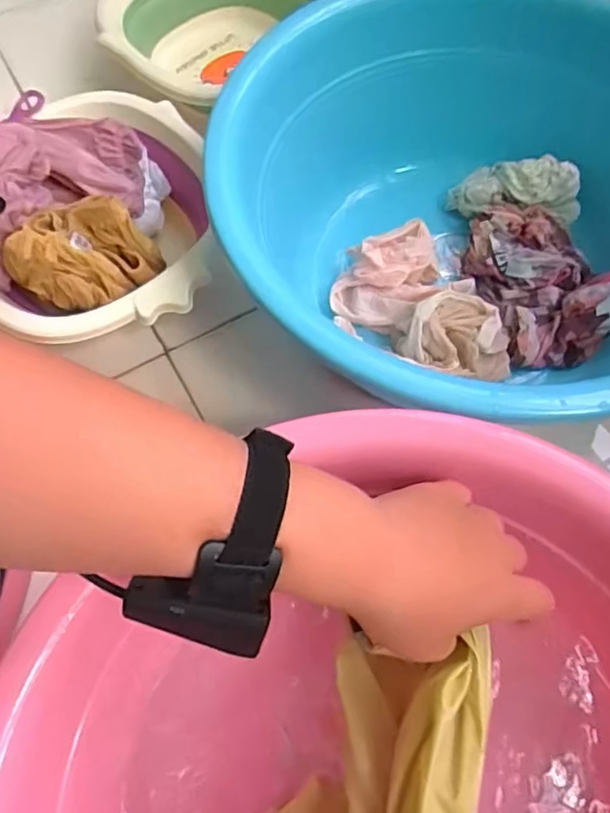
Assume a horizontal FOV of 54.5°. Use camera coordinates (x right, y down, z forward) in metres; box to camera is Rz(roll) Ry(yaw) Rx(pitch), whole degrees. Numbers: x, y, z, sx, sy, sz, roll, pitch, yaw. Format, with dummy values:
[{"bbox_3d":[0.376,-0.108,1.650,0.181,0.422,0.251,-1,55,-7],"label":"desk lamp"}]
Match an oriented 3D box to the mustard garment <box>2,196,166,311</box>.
[{"bbox_3d":[-0.191,-0.132,0.516,0.117,0.069,0.071,-27,68,-10],"label":"mustard garment"}]

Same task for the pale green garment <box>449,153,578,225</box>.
[{"bbox_3d":[0.212,-0.217,0.609,0.128,0.056,0.047,5,65,18],"label":"pale green garment"}]

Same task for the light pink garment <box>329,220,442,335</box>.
[{"bbox_3d":[0.085,-0.131,0.585,0.086,0.043,0.111,29,70,13],"label":"light pink garment"}]

